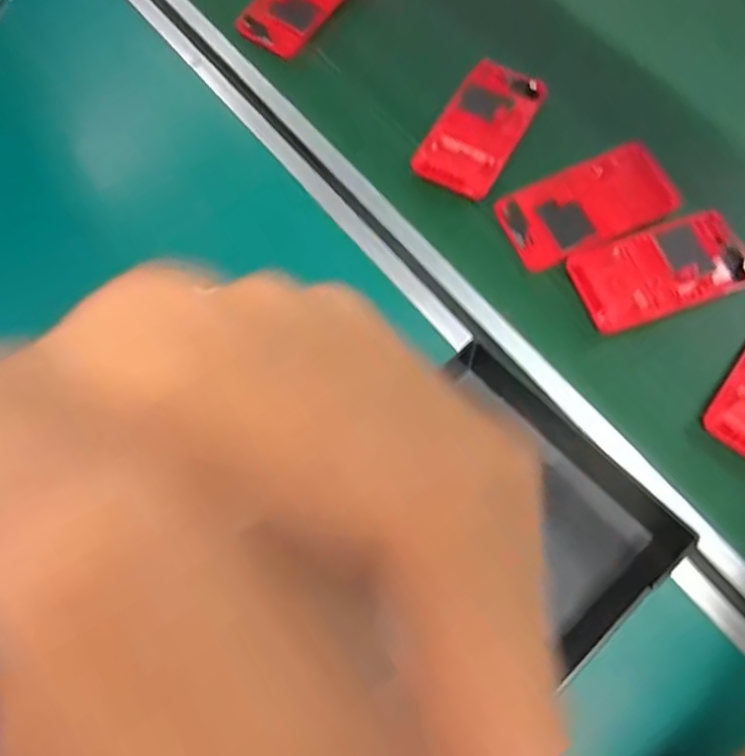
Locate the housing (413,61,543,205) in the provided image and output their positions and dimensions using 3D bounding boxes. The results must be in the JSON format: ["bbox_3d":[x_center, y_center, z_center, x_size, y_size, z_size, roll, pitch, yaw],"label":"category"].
[{"bbox_3d":[0.083,-0.192,0.446,0.060,0.015,0.118,29,75,11],"label":"housing"}]

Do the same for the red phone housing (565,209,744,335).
[{"bbox_3d":[0.203,-0.077,0.403,0.122,0.009,0.065,-20,72,-4],"label":"red phone housing"}]

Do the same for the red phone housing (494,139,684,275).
[{"bbox_3d":[0.157,-0.128,0.424,0.125,0.012,0.066,-22,72,-5],"label":"red phone housing"}]

